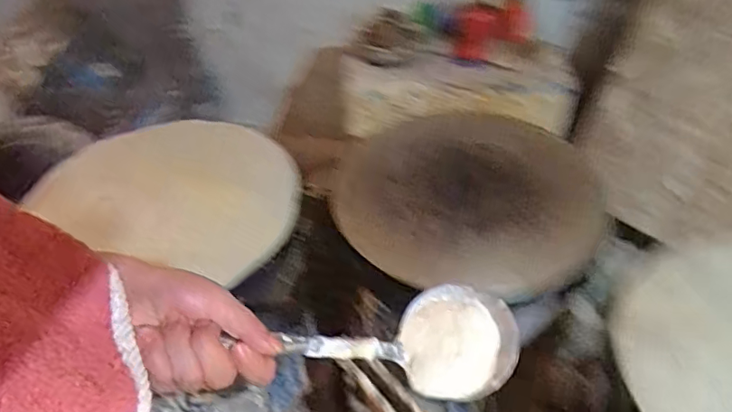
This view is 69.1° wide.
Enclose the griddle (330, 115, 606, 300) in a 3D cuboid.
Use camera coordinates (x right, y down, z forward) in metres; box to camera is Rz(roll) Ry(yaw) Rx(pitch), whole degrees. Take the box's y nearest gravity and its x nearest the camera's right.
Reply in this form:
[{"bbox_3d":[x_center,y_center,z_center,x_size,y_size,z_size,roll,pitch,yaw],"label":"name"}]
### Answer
[{"bbox_3d":[0.144,-0.015,0.808,0.377,0.067,0.418,-4,40,4],"label":"griddle"}]

